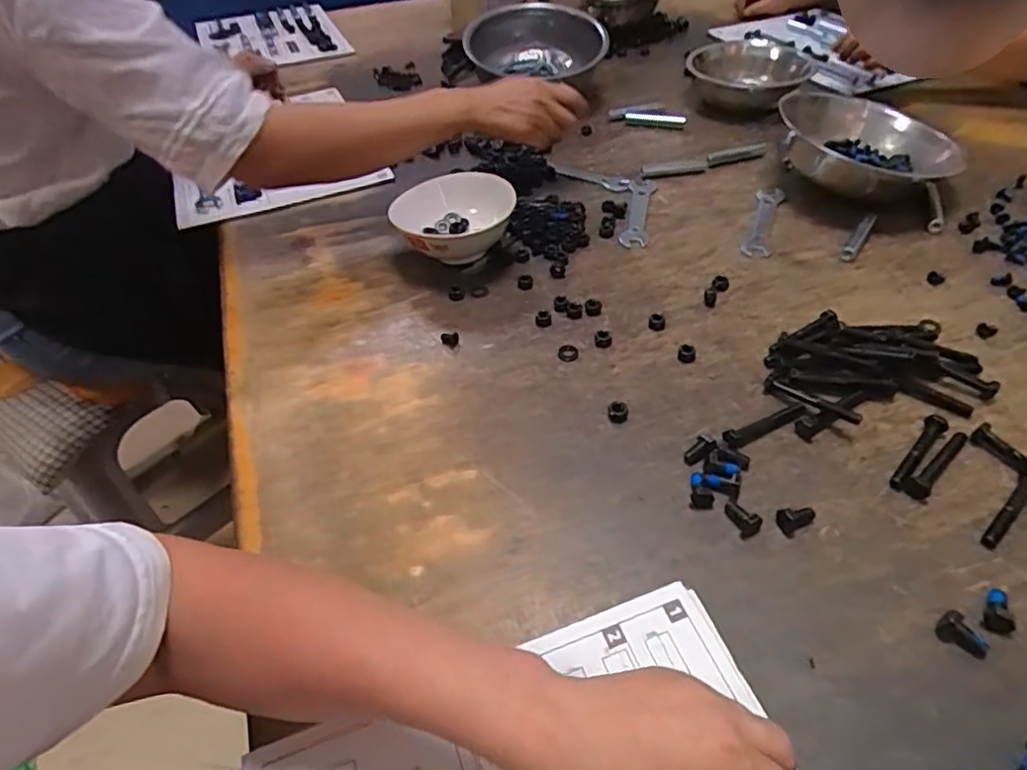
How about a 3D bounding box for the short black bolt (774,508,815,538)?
[{"bbox_3d":[0.205,0.097,0.436,0.029,0.011,0.018,-11,46,-8],"label":"short black bolt"}]

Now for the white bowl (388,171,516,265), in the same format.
[{"bbox_3d":[-0.062,-0.181,0.680,0.124,0.064,0.139,-13,46,-10],"label":"white bowl"}]

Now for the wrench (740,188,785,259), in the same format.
[{"bbox_3d":[0.295,-0.192,0.718,0.031,0.007,0.154,16,48,18],"label":"wrench"}]

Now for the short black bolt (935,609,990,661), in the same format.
[{"bbox_3d":[0.278,0.155,0.375,0.015,0.015,0.028,-27,50,-22],"label":"short black bolt"}]

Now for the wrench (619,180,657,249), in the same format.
[{"bbox_3d":[0.152,-0.212,0.739,0.032,0.004,0.149,8,46,11],"label":"wrench"}]

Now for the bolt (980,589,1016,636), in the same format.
[{"bbox_3d":[0.309,0.144,0.385,0.017,0.014,0.027,26,52,26],"label":"bolt"}]

